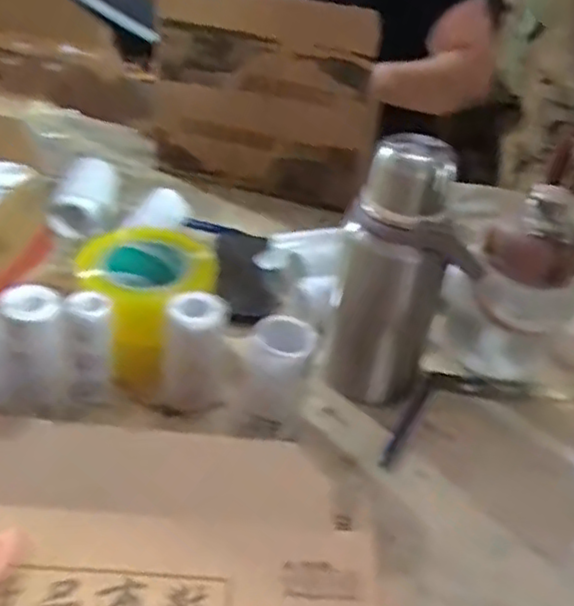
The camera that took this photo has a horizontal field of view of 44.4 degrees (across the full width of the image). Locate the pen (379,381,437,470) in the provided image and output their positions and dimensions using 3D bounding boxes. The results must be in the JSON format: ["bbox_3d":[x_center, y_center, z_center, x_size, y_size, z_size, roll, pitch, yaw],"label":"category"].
[{"bbox_3d":[0.111,0.109,0.639,0.013,0.006,0.123,23,38,20],"label":"pen"}]

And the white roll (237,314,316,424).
[{"bbox_3d":[-0.010,0.063,0.595,0.058,0.094,0.050,12,36,6],"label":"white roll"}]

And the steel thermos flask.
[{"bbox_3d":[0.102,-0.024,0.625,0.115,0.235,0.076,11,36,5],"label":"steel thermos flask"}]

